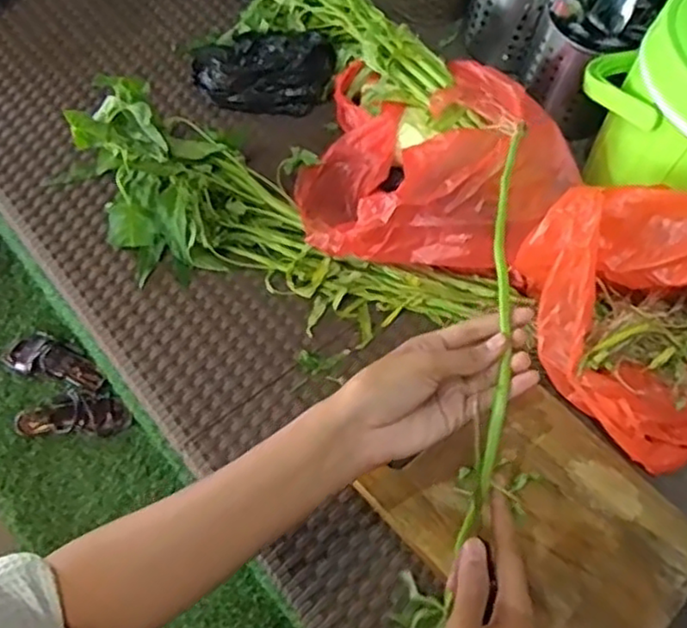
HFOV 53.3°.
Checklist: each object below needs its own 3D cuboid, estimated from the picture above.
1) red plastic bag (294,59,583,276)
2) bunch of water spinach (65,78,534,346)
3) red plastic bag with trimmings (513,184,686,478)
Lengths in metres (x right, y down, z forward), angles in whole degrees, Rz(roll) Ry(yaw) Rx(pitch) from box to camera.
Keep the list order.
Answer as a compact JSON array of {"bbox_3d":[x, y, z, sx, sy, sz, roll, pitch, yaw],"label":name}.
[{"bbox_3d":[0.091,-0.162,0.706,0.258,0.124,0.257,9,62,2],"label":"red plastic bag"},{"bbox_3d":[-0.076,-0.091,0.678,0.457,0.108,0.143,20,63,8],"label":"bunch of water spinach"},{"bbox_3d":[0.287,-0.002,0.611,0.194,0.166,0.220,-24,66,-14],"label":"red plastic bag with trimmings"}]

